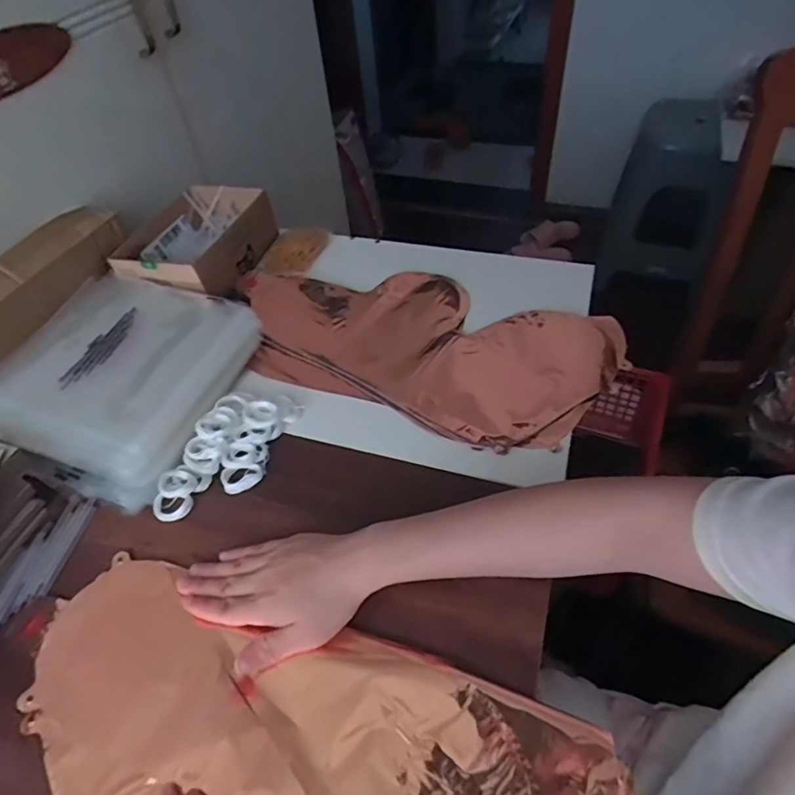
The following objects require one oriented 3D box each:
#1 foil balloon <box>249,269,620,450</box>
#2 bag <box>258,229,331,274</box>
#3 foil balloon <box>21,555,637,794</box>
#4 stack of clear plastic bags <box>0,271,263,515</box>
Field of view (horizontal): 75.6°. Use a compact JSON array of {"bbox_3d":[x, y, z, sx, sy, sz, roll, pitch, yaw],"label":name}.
[{"bbox_3d":[0.021,-0.072,0.578,0.412,0.018,0.219,20,54,21],"label":"foil balloon"},{"bbox_3d":[-0.138,-0.202,0.697,0.065,0.014,0.094,13,52,16],"label":"bag"},{"bbox_3d":[-0.083,0.237,0.332,0.388,0.014,0.245,25,56,24],"label":"foil balloon"},{"bbox_3d":[-0.293,-0.024,0.546,0.221,0.054,0.243,12,52,15],"label":"stack of clear plastic bags"}]

